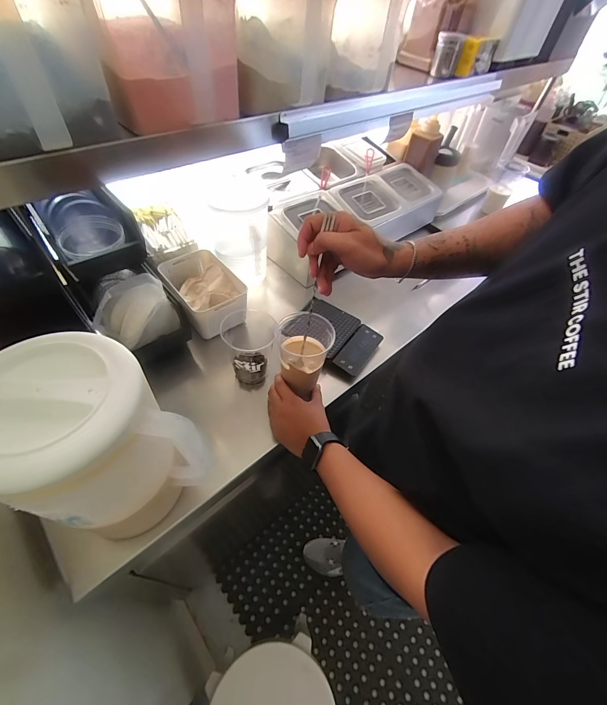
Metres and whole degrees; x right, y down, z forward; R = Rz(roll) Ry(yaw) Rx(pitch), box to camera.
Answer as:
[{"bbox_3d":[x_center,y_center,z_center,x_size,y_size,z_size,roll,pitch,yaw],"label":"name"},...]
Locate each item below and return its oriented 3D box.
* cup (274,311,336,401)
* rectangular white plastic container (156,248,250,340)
[{"bbox_3d":[-0.002,0.004,0.561,0.085,0.131,0.085,3,51,-4],"label":"cup"},{"bbox_3d":[-0.205,-0.125,0.690,0.126,0.087,0.189,-27,59,-25],"label":"rectangular white plastic container"}]

